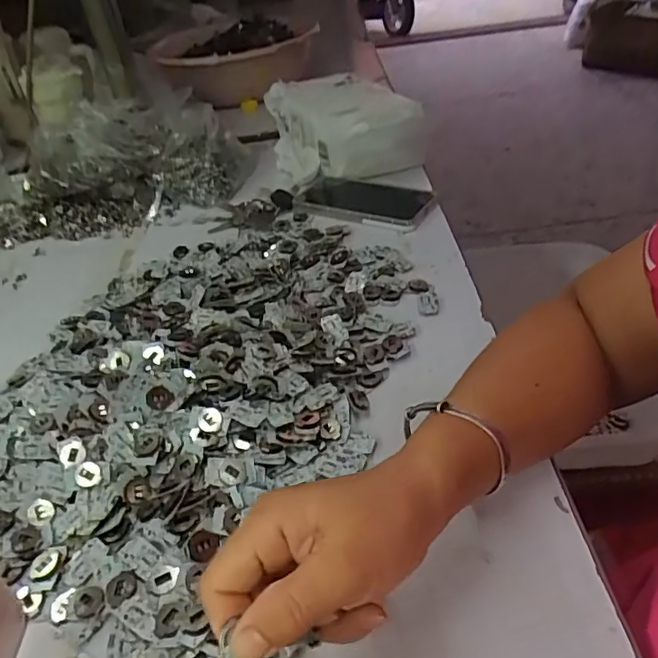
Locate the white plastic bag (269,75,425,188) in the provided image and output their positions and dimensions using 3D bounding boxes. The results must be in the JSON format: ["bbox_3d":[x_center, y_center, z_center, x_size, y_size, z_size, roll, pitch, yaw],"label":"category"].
[{"bbox_3d":[0.015,-0.266,0.764,0.170,0.090,0.207,-10,38,-4],"label":"white plastic bag"}]

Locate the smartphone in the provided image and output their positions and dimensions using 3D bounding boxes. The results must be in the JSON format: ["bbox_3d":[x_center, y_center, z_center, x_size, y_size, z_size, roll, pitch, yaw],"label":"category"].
[{"bbox_3d":[0.037,-0.160,0.692,0.181,0.010,0.095,20,45,30],"label":"smartphone"}]

